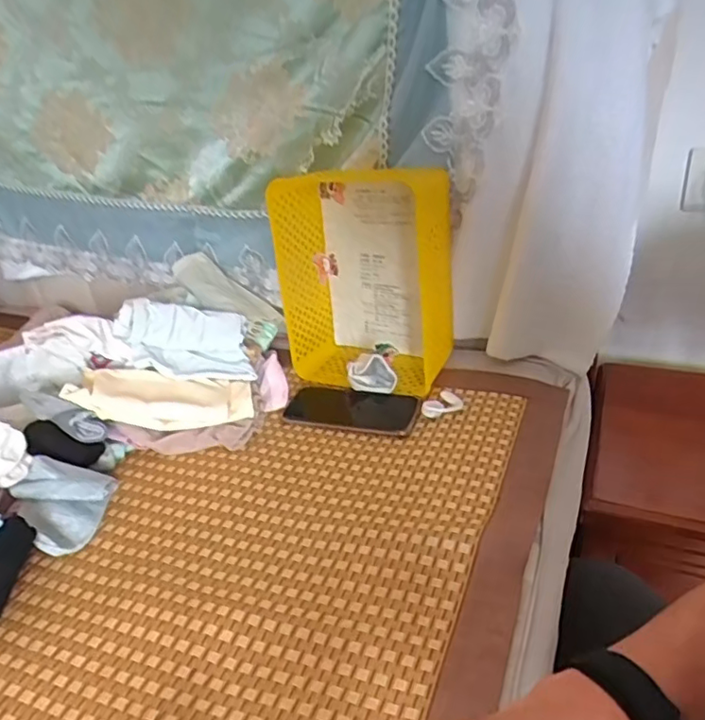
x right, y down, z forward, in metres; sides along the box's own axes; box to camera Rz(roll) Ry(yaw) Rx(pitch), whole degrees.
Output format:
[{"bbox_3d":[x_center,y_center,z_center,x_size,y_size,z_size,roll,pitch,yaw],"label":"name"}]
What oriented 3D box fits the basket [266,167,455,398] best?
[{"bbox_3d":[0.015,-0.109,0.771,0.203,0.263,0.129,18,37,36],"label":"basket"}]

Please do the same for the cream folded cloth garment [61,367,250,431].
[{"bbox_3d":[-0.232,0.048,0.723,0.209,0.043,0.071,6,27,-13],"label":"cream folded cloth garment"}]

